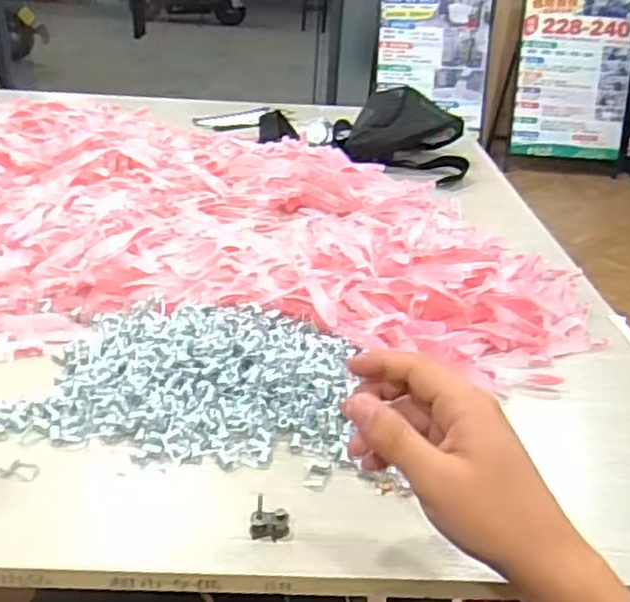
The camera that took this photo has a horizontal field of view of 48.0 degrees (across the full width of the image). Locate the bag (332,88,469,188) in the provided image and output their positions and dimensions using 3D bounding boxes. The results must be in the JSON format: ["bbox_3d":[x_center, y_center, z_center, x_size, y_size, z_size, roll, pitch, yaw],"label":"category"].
[{"bbox_3d":[0.137,-0.272,1.145,0.208,0.091,0.228,7,28,4],"label":"bag"}]

